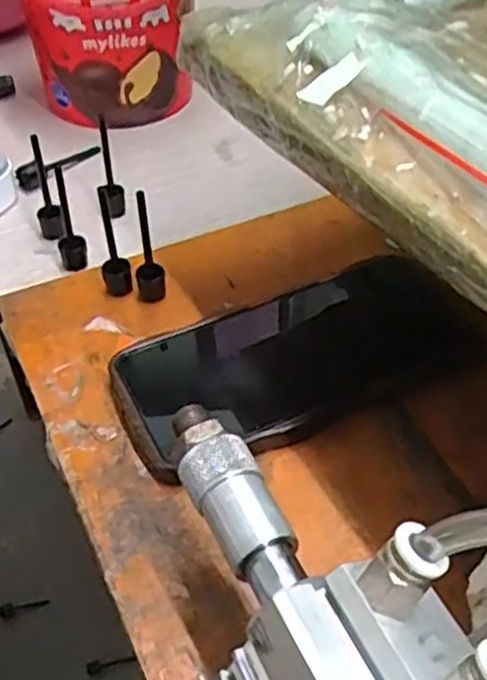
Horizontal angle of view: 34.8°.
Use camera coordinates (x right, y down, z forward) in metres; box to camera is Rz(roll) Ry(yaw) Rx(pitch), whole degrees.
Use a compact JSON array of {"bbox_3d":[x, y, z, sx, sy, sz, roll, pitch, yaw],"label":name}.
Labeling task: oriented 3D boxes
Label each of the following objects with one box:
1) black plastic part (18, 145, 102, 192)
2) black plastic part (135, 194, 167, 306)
[{"bbox_3d":[-0.118,-0.114,0.501,0.015,0.015,0.059,34,54,30],"label":"black plastic part"},{"bbox_3d":[-0.047,-0.044,0.390,0.015,0.064,0.011,-3,45,-2],"label":"black plastic part"}]

